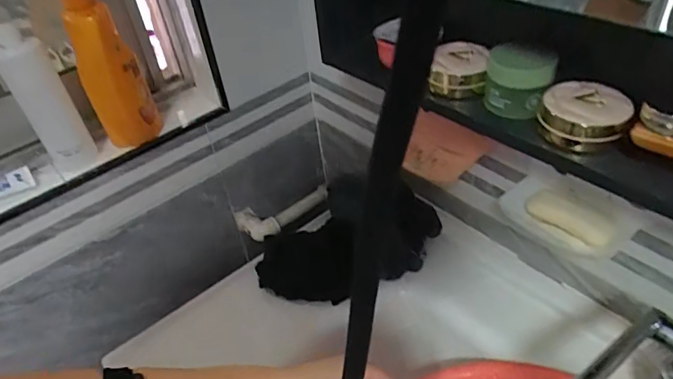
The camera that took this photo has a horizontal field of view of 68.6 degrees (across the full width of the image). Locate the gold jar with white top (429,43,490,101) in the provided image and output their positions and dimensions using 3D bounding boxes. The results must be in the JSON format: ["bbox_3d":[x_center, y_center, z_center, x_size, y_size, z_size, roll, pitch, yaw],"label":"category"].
[{"bbox_3d":[0.132,-0.129,0.539,0.058,0.045,0.063,-4,41,4],"label":"gold jar with white top"}]

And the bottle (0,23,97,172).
[{"bbox_3d":[-0.400,-0.122,0.677,0.063,0.194,0.050,-30,46,-24],"label":"bottle"}]

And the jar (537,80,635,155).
[{"bbox_3d":[0.228,-0.068,0.454,0.072,0.041,0.060,21,48,29],"label":"jar"}]

